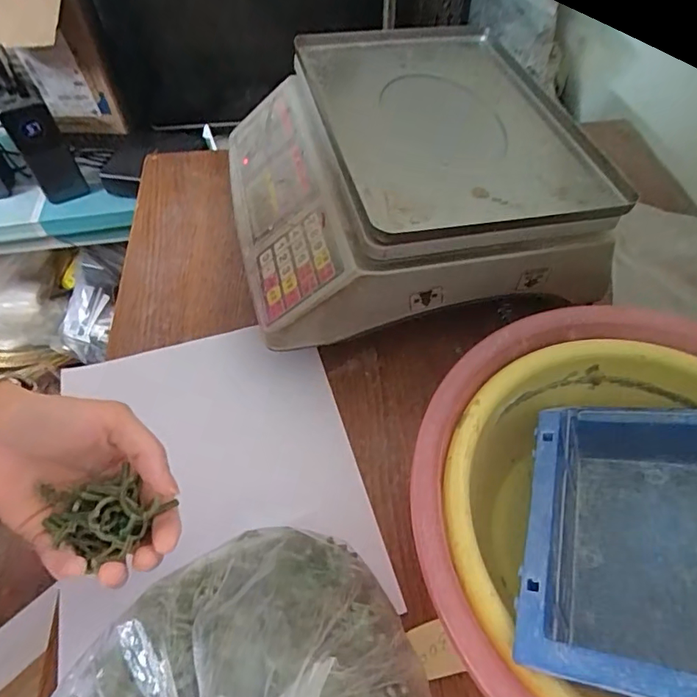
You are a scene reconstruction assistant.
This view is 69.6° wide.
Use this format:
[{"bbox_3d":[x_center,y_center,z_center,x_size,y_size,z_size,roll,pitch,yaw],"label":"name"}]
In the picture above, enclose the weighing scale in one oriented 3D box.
[{"bbox_3d":[0.042,-0.164,0.452,0.286,0.109,0.304,-10,55,-6],"label":"weighing scale"}]

